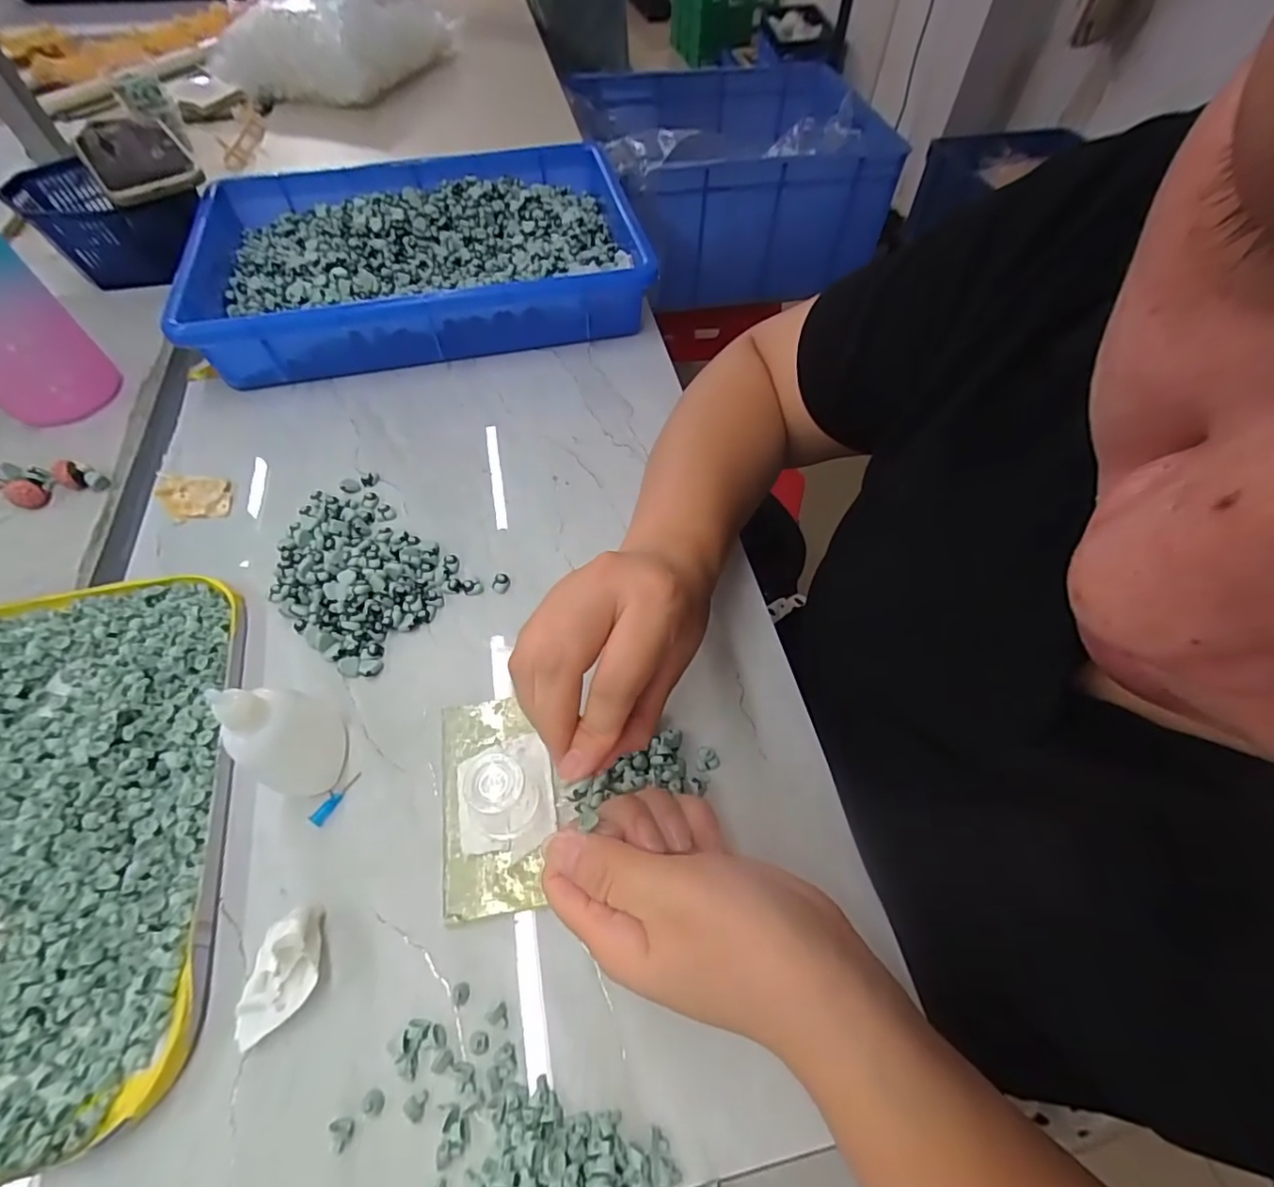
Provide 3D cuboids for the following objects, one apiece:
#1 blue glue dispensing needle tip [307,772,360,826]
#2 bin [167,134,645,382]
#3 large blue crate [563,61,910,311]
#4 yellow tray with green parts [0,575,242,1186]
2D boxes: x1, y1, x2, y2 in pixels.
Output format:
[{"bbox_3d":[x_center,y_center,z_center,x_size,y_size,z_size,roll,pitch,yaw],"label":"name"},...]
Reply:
[{"bbox_3d":[-0.156,0.105,0.293,0.007,0.004,0.030,23,60,12],"label":"blue glue dispensing needle tip"},{"bbox_3d":[-0.189,-0.301,0.509,0.364,0.065,0.244,-10,59,-8],"label":"bin"},{"bbox_3d":[0.150,-0.762,1.031,0.529,0.242,0.468,-17,58,-12],"label":"large blue crate"},{"bbox_3d":[-0.309,0.113,0.271,0.202,0.025,0.268,-12,59,-10],"label":"yellow tray with green parts"}]

